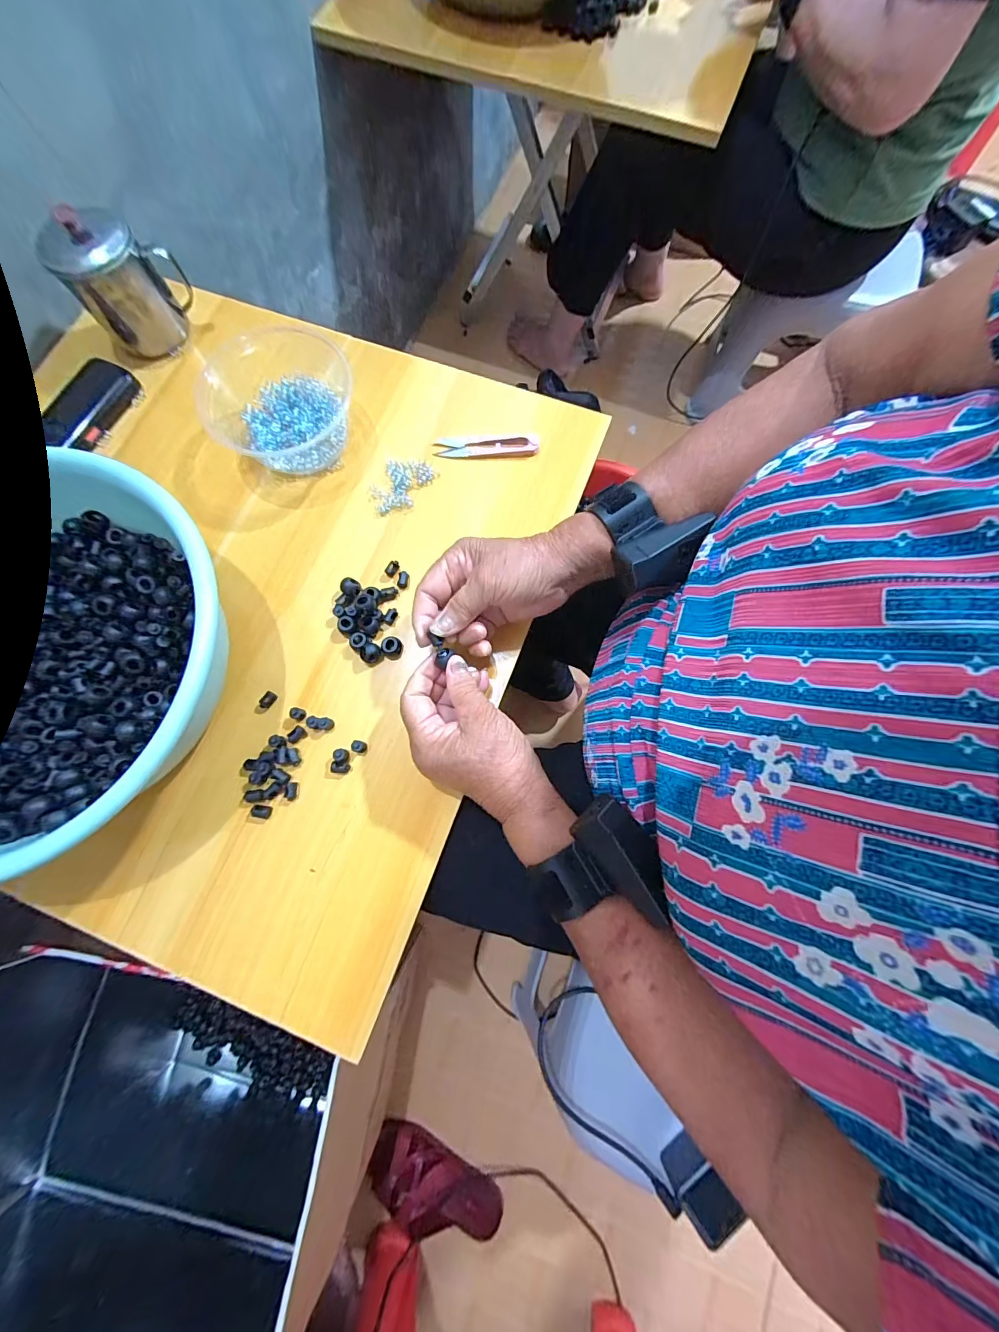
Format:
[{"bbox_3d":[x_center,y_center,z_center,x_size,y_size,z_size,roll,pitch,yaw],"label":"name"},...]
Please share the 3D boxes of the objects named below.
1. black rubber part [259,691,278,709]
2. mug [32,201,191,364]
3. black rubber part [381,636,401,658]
[{"bbox_3d":[-0.199,0.029,0.367,0.010,0.004,0.015,36,80,10],"label":"black rubber part"},{"bbox_3d":[-0.358,-0.371,0.414,0.070,0.095,0.087,28,79,8],"label":"mug"},{"bbox_3d":[-0.094,-0.018,0.373,0.014,0.013,0.018,5,76,3],"label":"black rubber part"}]

